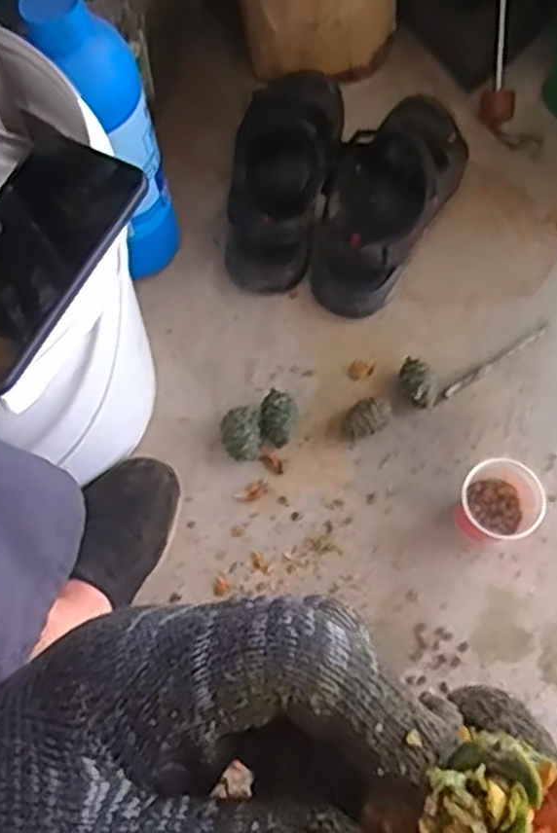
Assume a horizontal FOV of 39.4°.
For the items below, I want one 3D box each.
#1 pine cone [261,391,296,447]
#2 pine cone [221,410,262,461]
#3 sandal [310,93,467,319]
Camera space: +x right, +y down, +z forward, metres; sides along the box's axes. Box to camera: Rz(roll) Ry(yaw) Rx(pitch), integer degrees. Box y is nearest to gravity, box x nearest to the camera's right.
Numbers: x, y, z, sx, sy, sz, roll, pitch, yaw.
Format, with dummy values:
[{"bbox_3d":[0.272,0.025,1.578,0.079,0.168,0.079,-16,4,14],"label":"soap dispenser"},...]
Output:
[{"bbox_3d":[0.001,0.002,0.776,0.038,0.037,0.052,4,71,0],"label":"pine cone"},{"bbox_3d":[-0.037,0.018,0.769,0.037,0.044,0.044,-2,71,-2],"label":"pine cone"},{"bbox_3d":[0.114,-0.234,0.833,0.116,0.087,0.255,30,73,9],"label":"sandal"}]

